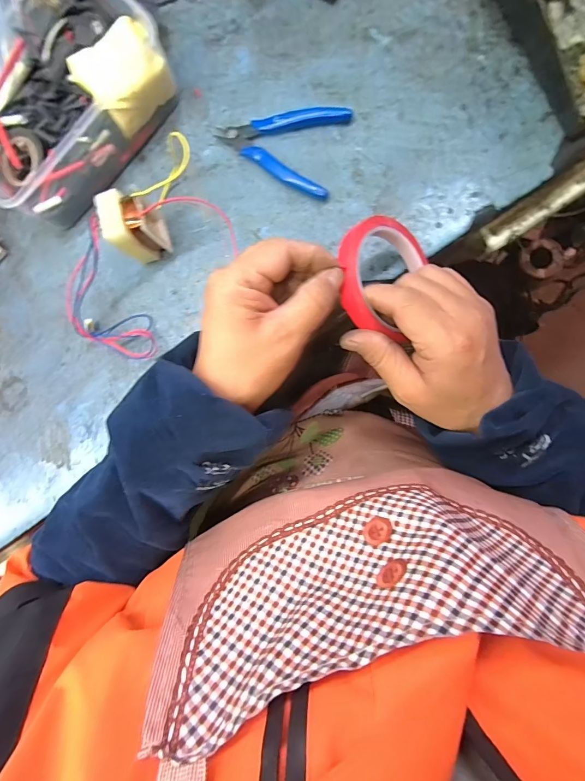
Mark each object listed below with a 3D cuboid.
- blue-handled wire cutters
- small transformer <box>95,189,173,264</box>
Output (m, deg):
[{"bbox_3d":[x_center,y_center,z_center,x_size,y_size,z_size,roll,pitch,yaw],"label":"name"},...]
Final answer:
[{"bbox_3d":[-0.014,-0.231,0.347,0.118,0.011,0.082,18,92,9],"label":"blue-handled wire cutters"},{"bbox_3d":[-0.140,-0.146,0.342,0.040,0.061,0.047,-7,88,9],"label":"small transformer"}]

